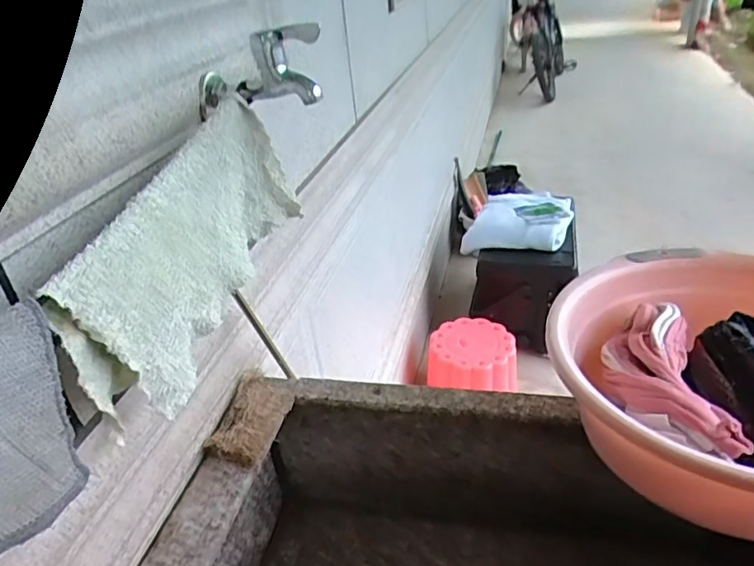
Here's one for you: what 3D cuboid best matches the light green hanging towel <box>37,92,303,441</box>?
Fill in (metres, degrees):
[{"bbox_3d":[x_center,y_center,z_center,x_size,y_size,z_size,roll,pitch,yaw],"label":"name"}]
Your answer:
[{"bbox_3d":[-0.143,-0.025,0.474,0.046,0.155,0.283,3,33,14],"label":"light green hanging towel"}]

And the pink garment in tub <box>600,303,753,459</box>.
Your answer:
[{"bbox_3d":[0.256,0.084,0.530,0.077,0.052,0.190,0,32,10],"label":"pink garment in tub"}]

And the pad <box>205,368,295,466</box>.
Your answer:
[{"bbox_3d":[-0.135,0.140,0.640,0.060,0.033,0.119,4,33,16],"label":"pad"}]

